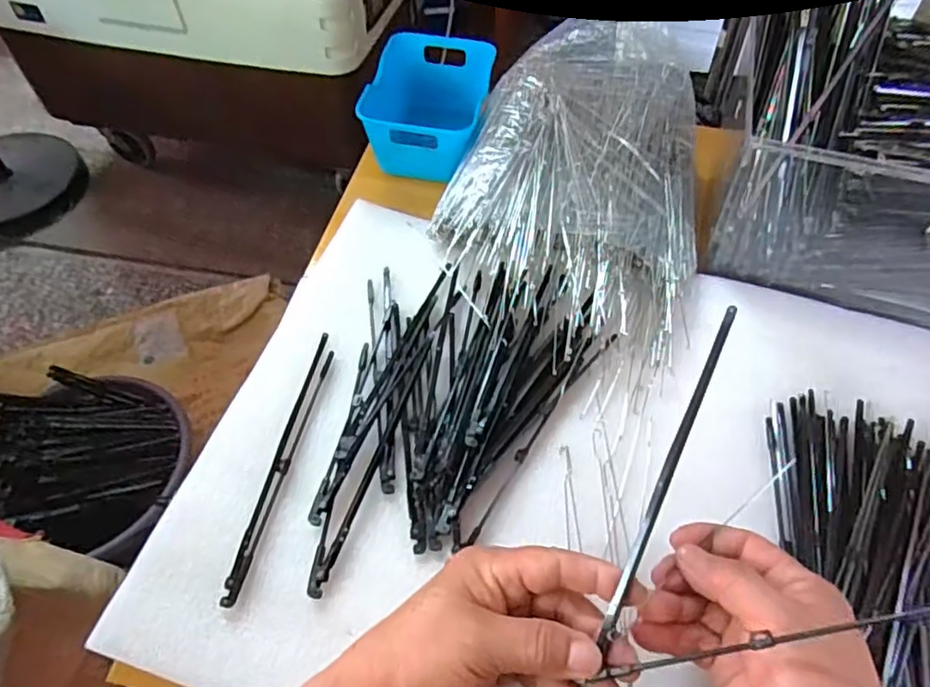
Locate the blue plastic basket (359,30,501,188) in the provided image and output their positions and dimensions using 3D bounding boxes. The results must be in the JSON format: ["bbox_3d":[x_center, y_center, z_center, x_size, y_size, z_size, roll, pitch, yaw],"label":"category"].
[{"bbox_3d":[-0.033,-0.228,0.591,0.106,0.056,0.159,10,54,5],"label":"blue plastic basket"}]

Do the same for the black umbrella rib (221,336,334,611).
[{"bbox_3d":[-0.114,0.070,0.395,0.012,0.004,0.185,9,54,5],"label":"black umbrella rib"}]

